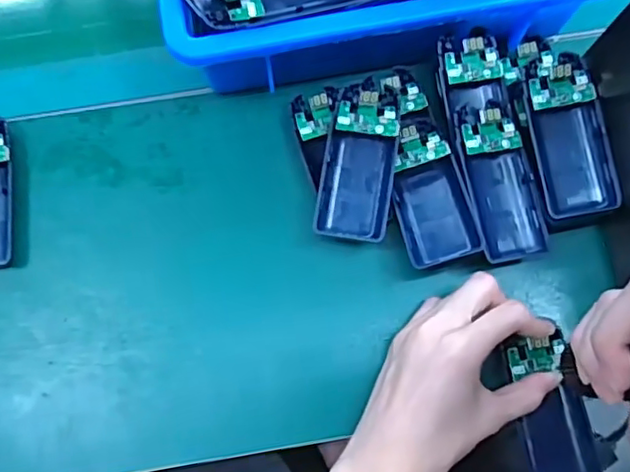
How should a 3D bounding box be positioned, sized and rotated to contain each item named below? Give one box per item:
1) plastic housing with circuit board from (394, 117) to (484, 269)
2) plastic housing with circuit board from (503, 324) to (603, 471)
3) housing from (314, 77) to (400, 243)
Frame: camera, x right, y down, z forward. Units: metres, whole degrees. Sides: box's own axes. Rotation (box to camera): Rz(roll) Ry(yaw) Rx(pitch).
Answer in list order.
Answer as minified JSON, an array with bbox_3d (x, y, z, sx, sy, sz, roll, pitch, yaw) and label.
[{"bbox_3d":[0.072,-0.030,0.388,0.043,0.026,0.099,-13,76,-3],"label":"plastic housing with circuit board"},{"bbox_3d":[0.145,0.109,0.365,0.044,0.016,0.095,-14,87,-4],"label":"plastic housing with circuit board"},{"bbox_3d":[0.032,-0.054,0.393,0.045,0.022,0.113,11,76,3],"label":"housing"}]

